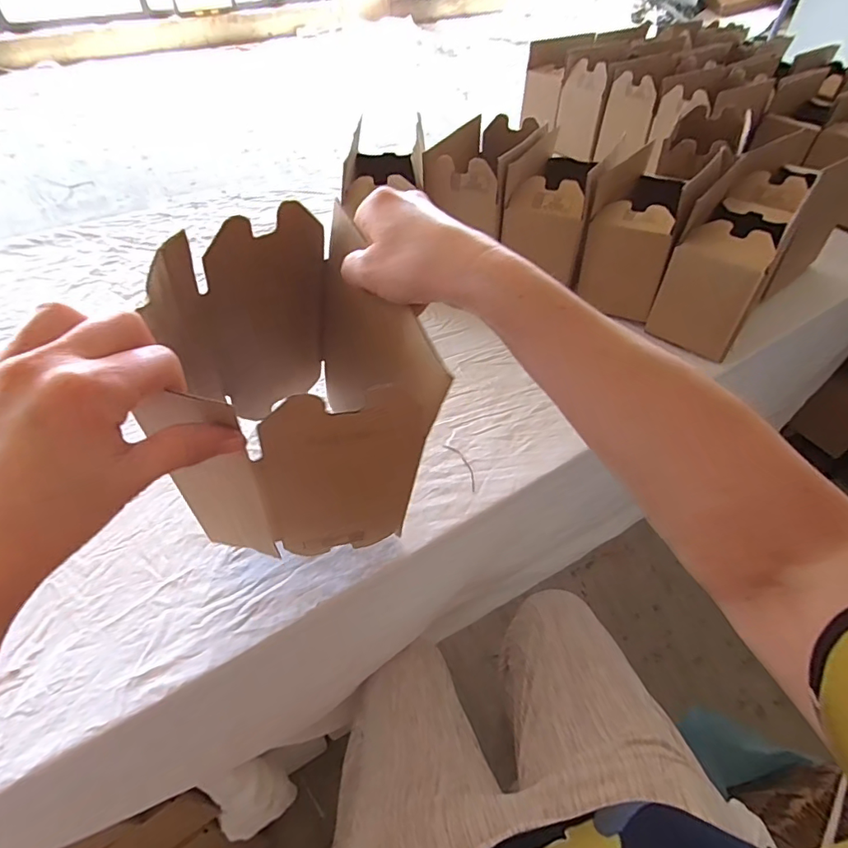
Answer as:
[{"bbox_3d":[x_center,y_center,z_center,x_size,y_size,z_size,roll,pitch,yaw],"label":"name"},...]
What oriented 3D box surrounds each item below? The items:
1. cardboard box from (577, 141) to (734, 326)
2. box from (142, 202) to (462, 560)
[{"bbox_3d":[0.332,-0.291,0.712,0.123,0.181,0.207,28,54,21],"label":"cardboard box"},{"bbox_3d":[-0.109,-0.015,0.375,0.160,0.211,0.207,-24,54,-21],"label":"box"}]

